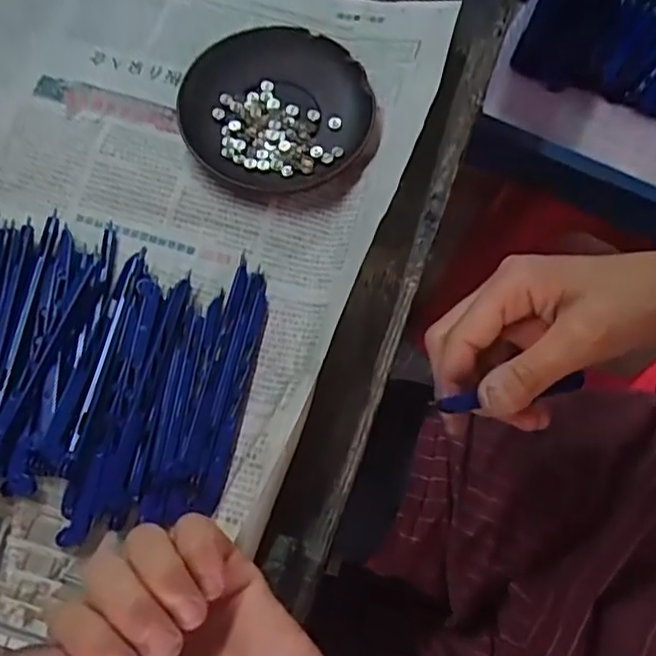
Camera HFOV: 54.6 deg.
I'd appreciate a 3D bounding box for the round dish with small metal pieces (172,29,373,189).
[{"bbox_3d":[-0.032,-0.133,0.393,0.115,0.028,0.103,6,69,0],"label":"round dish with small metal pieces"}]

